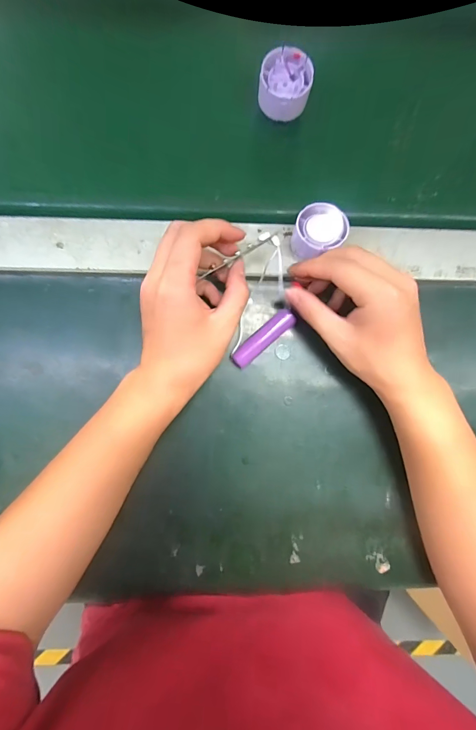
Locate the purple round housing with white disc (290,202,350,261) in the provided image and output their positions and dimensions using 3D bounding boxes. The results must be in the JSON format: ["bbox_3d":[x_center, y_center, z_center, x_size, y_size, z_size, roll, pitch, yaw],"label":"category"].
[{"bbox_3d":[0.071,-0.120,0.308,0.046,0.035,0.041,-16,90,-2],"label":"purple round housing with white disc"}]

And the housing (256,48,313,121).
[{"bbox_3d":[0.042,-0.252,0.305,0.046,0.022,0.046,0,90,-2],"label":"housing"}]

